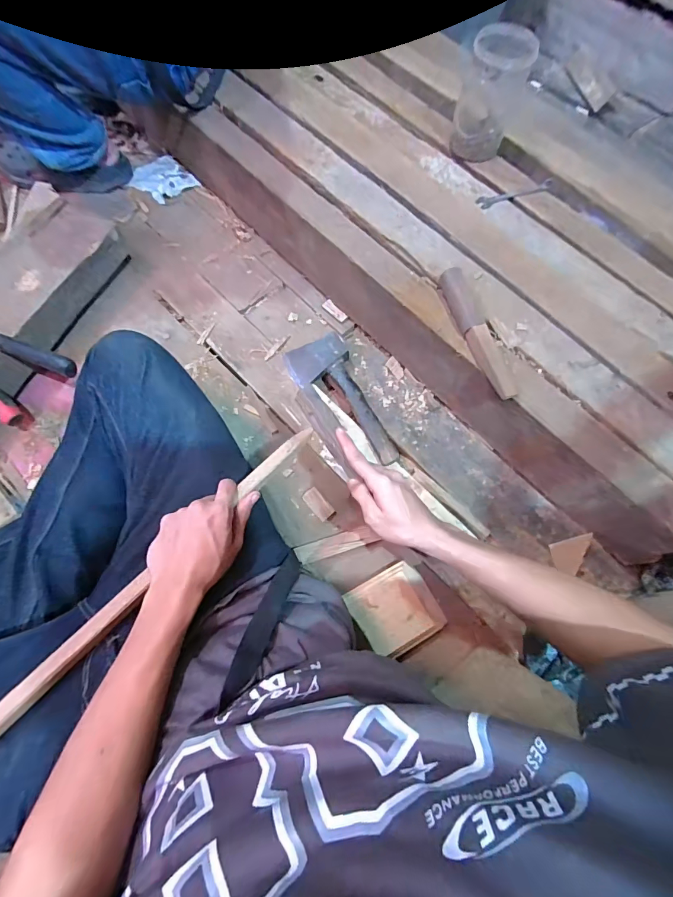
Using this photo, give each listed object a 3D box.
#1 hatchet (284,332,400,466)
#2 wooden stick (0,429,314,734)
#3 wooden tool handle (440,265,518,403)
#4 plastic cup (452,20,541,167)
[{"bbox_3d":[0.013,-0.080,0.678,0.103,0.030,0.261,-27,75,-10],"label":"hatchet"},{"bbox_3d":[-0.295,0.232,0.372,0.026,0.023,0.760,42,72,11],"label":"wooden stick"},{"bbox_3d":[0.206,-0.167,0.582,0.028,0.040,0.214,-17,74,-7],"label":"wooden tool handle"},{"bbox_3d":[0.261,-0.599,0.678,0.097,0.148,0.109,22,73,5],"label":"plastic cup"}]

